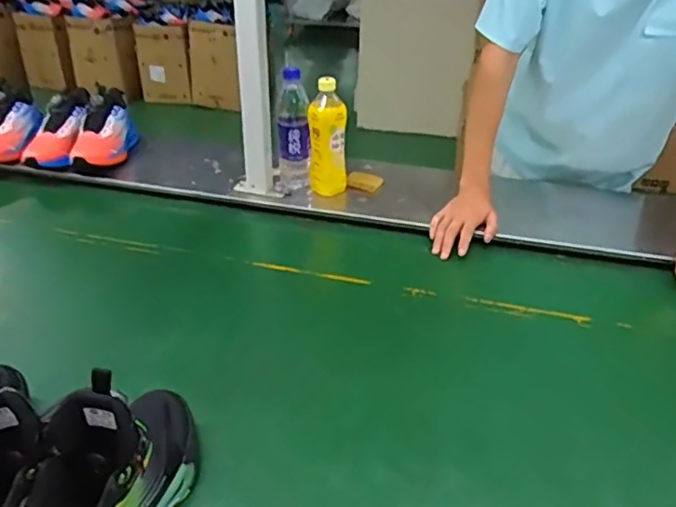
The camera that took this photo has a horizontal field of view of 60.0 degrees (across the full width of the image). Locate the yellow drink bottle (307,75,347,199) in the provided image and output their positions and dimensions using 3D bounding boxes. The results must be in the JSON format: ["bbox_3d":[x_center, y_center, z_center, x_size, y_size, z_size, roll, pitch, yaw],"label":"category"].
[{"bbox_3d":[-0.020,-0.218,1.102,0.068,0.218,0.057,-3,32,-7],"label":"yellow drink bottle"}]

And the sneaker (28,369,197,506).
[{"bbox_3d":[-0.207,0.198,0.545,0.085,0.160,0.232,10,33,15],"label":"sneaker"}]

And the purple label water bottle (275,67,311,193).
[{"bbox_3d":[-0.091,-0.234,1.116,0.068,0.235,0.055,-3,32,-7],"label":"purple label water bottle"}]

